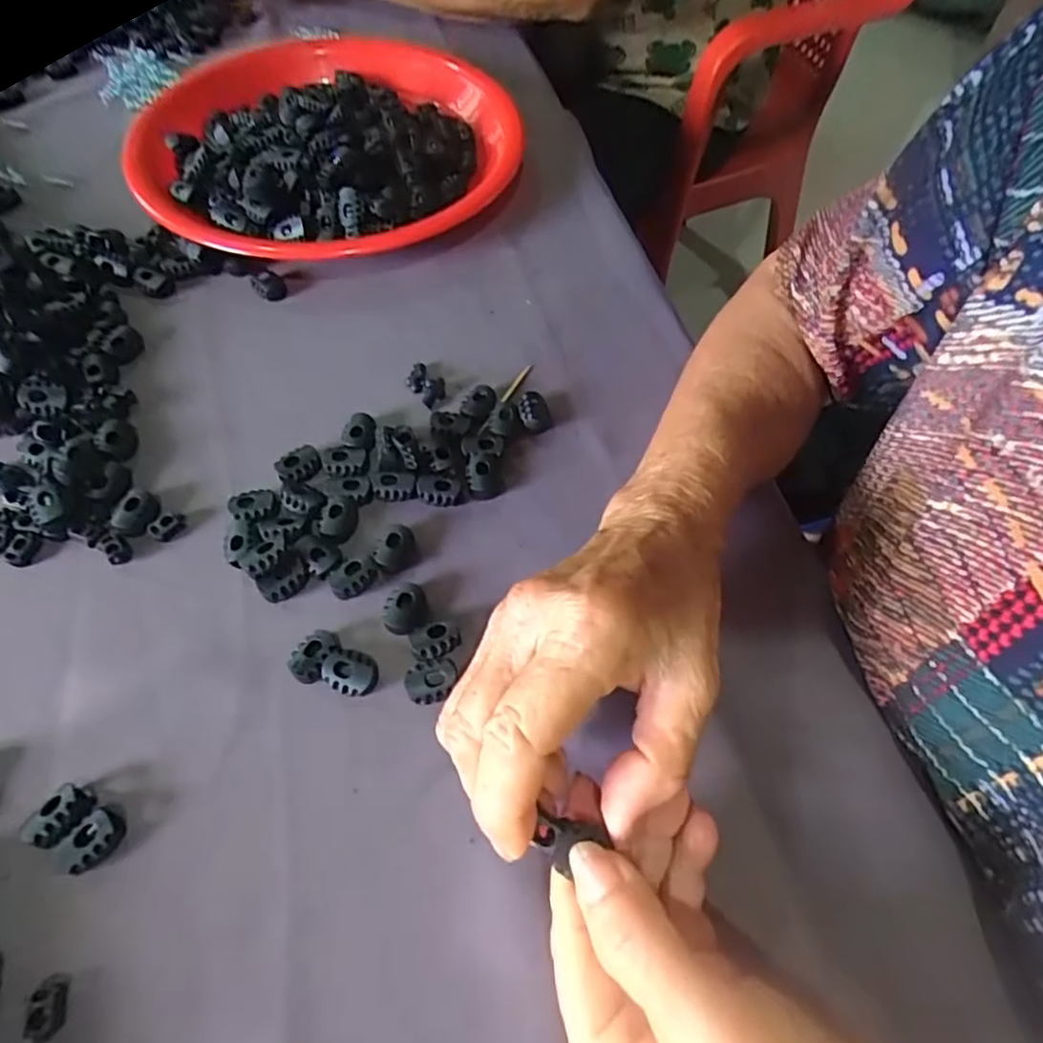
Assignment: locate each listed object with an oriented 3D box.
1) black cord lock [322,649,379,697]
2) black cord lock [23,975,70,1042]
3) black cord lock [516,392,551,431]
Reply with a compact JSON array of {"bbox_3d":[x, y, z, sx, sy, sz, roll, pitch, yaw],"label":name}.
[{"bbox_3d":[-0.071,0.063,0.271,0.023,0.008,0.017,4,58,-1],"label":"black cord lock"},{"bbox_3d":[-0.154,0.158,0.212,0.011,0.007,0.017,2,58,-2],"label":"black cord lock"},{"bbox_3d":[0.006,-0.059,0.344,0.017,0.011,0.020,-5,58,-6],"label":"black cord lock"}]

